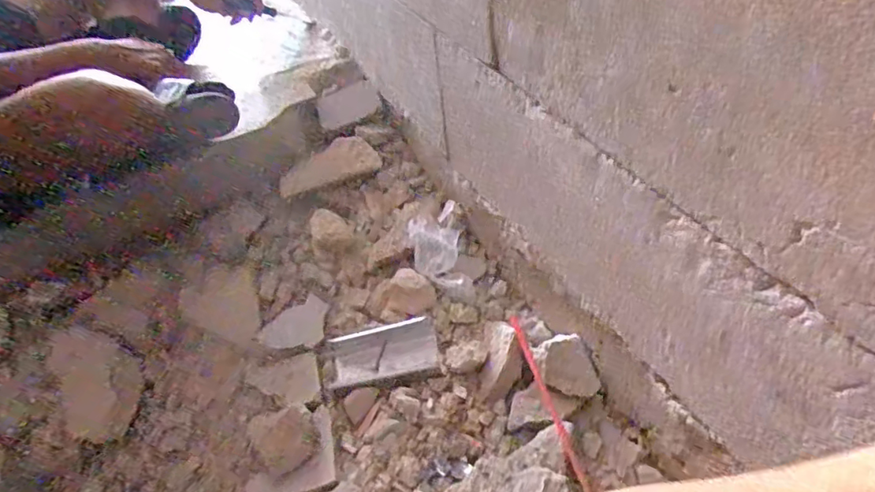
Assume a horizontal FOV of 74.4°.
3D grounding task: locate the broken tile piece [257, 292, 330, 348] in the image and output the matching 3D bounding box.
[{"bbox_3d":[-0.192,0.114,0.806,0.069,0.005,0.101,38,53,18],"label":"broken tile piece"}]

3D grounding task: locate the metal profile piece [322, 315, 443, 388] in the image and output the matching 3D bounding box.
[{"bbox_3d":[-0.078,0.142,0.770,0.152,0.023,0.077,-9,44,-1],"label":"metal profile piece"}]

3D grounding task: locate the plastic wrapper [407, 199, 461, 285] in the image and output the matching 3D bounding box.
[{"bbox_3d":[-0.002,0.000,0.838,0.070,0.019,0.125,-9,63,0],"label":"plastic wrapper"}]

